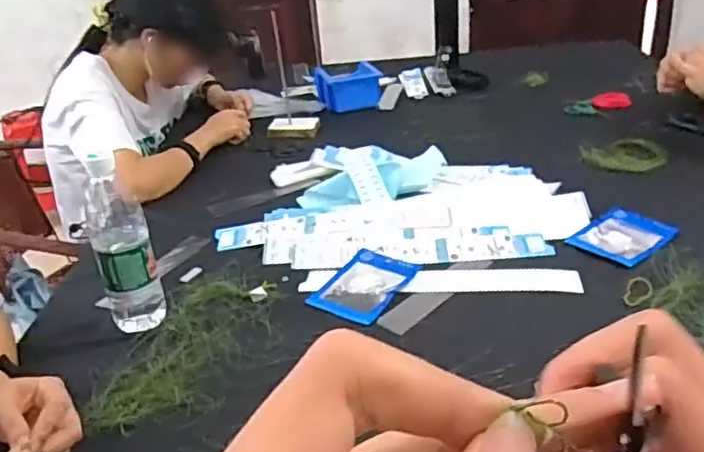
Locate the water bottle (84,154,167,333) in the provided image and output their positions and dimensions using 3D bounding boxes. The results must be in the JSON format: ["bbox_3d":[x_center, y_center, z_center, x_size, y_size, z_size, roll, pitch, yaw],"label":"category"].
[{"bbox_3d":[-0.278,0.023,0.789,0.066,0.209,0.057,-16,29,-21],"label":"water bottle"}]

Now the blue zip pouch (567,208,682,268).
[{"bbox_3d":[0.377,0.012,0.912,0.129,0.012,0.106,-26,34,-36],"label":"blue zip pouch"}]

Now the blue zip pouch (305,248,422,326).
[{"bbox_3d":[0.013,0.075,0.858,0.104,0.015,0.134,16,33,35],"label":"blue zip pouch"}]

